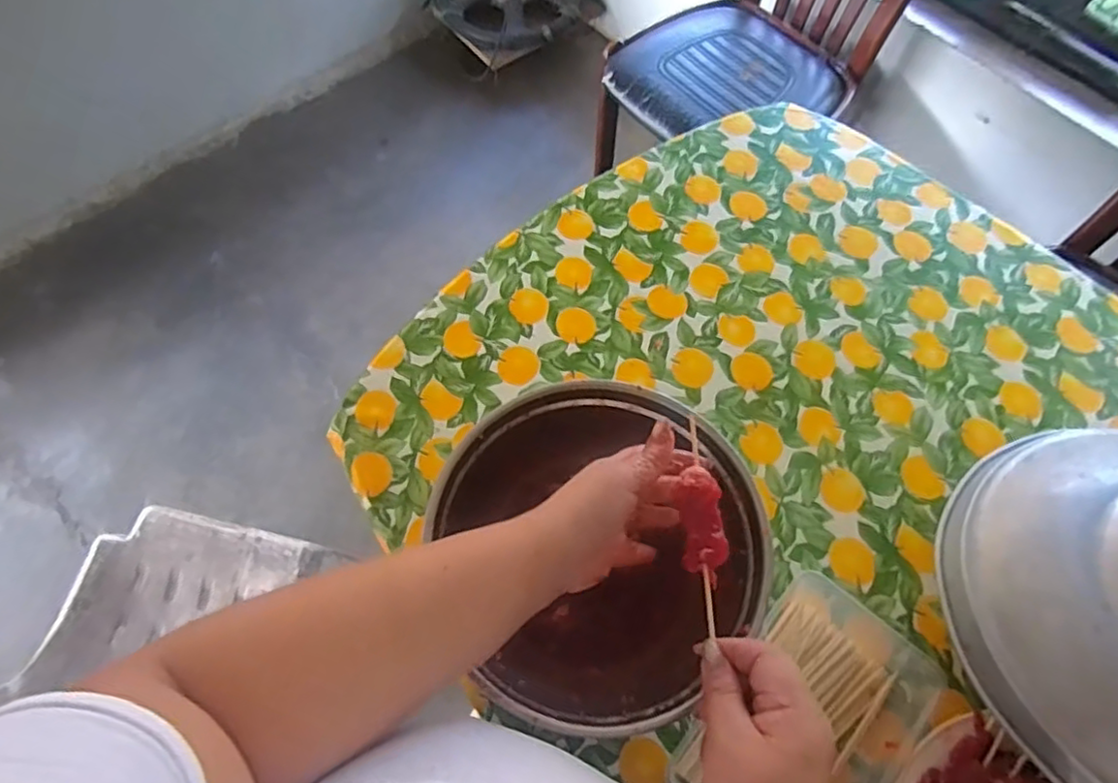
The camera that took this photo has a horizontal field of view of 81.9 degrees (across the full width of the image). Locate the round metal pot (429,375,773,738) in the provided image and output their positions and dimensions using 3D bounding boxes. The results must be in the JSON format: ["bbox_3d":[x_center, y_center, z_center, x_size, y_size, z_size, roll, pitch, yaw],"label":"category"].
[{"bbox_3d":[0.039,0.143,0.578,0.245,0.151,0.270,-19,67,-8],"label":"round metal pot"}]

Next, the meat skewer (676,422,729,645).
[{"bbox_3d":[0.099,0.089,0.445,0.027,0.016,0.140,-1,71,0],"label":"meat skewer"}]

